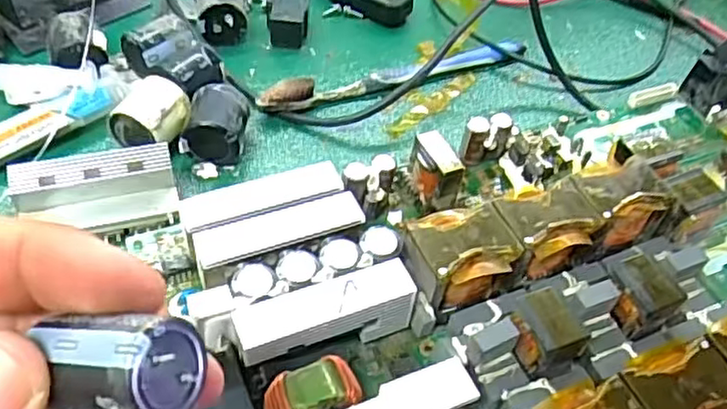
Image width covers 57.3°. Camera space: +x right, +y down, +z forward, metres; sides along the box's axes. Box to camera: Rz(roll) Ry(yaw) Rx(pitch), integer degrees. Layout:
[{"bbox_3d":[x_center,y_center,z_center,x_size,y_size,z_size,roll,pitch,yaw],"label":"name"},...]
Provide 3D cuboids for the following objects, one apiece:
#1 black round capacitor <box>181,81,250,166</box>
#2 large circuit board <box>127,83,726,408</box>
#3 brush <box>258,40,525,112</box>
[{"bbox_3d":[-0.075,-0.040,0.345,0.030,0.030,0.035,6,48,-1],"label":"black round capacitor"},{"bbox_3d":[0.087,0.031,0.289,0.329,0.041,0.189,-16,53,-19],"label":"large circuit board"},{"bbox_3d":[0.022,-0.079,0.395,0.173,0.019,0.015,-18,53,-21],"label":"brush"}]

